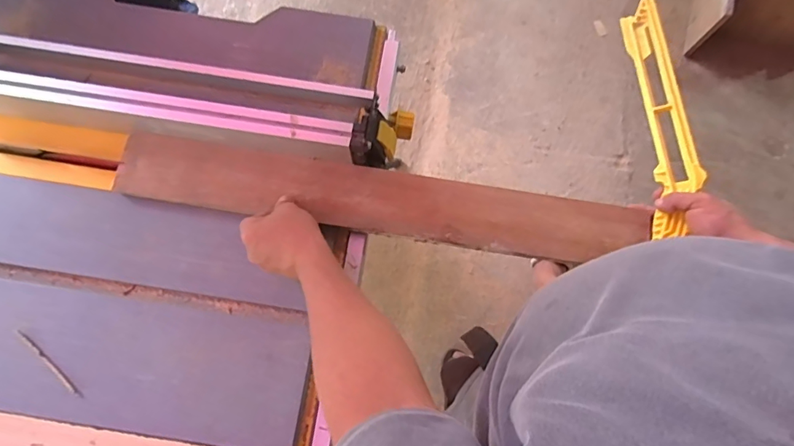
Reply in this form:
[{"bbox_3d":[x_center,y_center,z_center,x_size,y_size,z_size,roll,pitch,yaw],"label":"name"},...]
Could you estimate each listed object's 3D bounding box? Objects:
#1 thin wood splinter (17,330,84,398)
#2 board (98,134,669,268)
[{"bbox_3d":[-0.423,0.170,0.564,0.113,0.007,0.007,42,78,10],"label":"thin wood splinter"},{"bbox_3d":[-0.015,-0.032,0.595,0.660,0.019,0.087,9,75,0],"label":"board"}]

